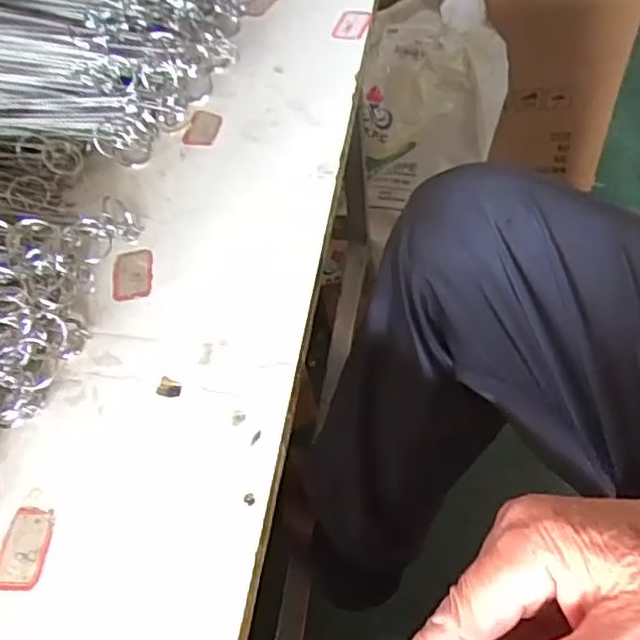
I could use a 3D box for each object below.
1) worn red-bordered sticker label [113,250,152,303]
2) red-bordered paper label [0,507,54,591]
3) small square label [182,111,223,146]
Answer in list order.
[{"bbox_3d":[-0.108,-0.027,0.383,0.022,0.004,0.035,-10,54,-3],"label":"worn red-bordered sticker label"},{"bbox_3d":[-0.132,0.101,0.295,0.022,0.004,0.035,0,54,4],"label":"red-bordered paper label"},{"bbox_3d":[-0.081,-0.132,0.460,0.022,0.004,0.034,15,62,7],"label":"small square label"}]

